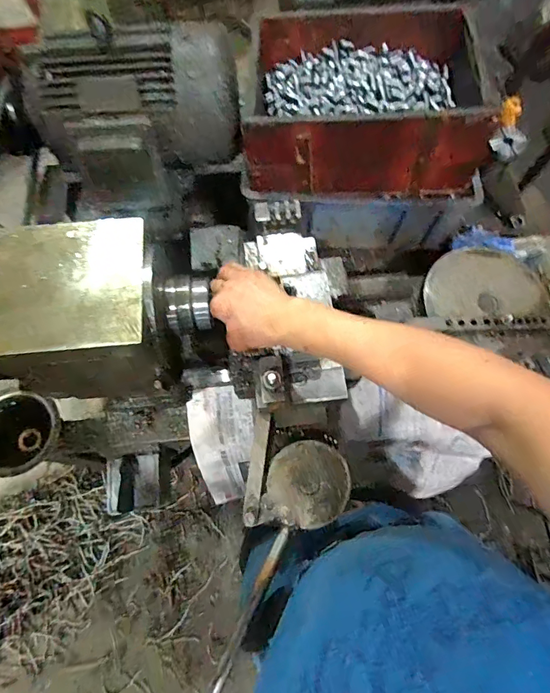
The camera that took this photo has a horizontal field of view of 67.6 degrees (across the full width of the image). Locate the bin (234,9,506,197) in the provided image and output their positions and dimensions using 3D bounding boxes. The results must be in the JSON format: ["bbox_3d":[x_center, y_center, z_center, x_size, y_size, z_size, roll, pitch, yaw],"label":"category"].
[{"bbox_3d":[0.136,-0.392,0.657,0.357,0.141,0.258,1,70,0],"label":"bin"}]

